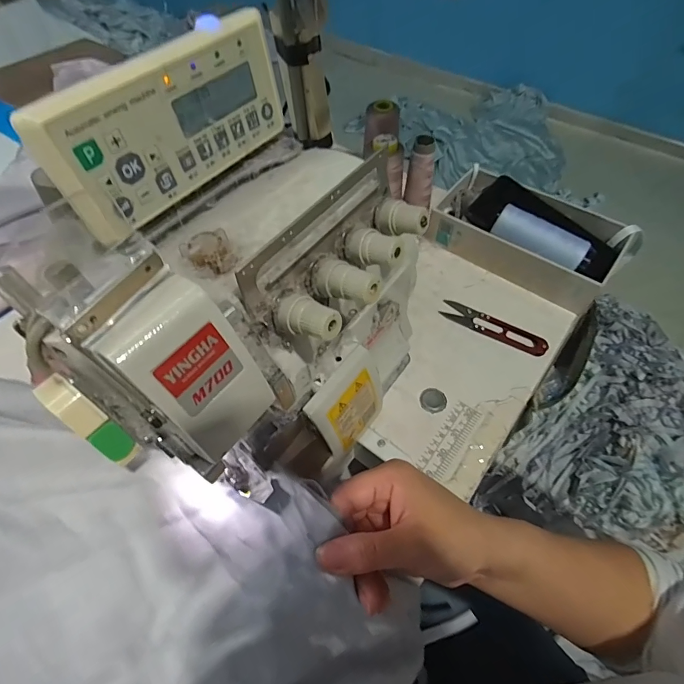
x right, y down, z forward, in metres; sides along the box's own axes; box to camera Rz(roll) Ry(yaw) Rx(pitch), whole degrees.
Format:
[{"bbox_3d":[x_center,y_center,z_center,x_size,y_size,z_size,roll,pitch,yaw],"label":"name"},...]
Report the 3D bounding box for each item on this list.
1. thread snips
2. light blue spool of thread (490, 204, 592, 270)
[{"bbox_3d":[0.167,-0.016,0.449,0.116,0.010,0.025,28,63,17],"label":"thread snips"},{"bbox_3d":[0.216,-0.115,0.440,0.097,0.030,0.027,30,63,18],"label":"light blue spool of thread"}]

